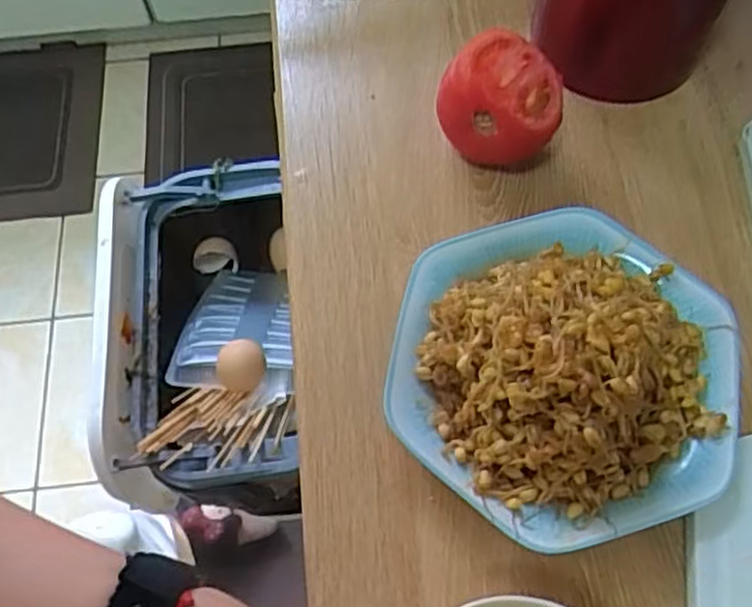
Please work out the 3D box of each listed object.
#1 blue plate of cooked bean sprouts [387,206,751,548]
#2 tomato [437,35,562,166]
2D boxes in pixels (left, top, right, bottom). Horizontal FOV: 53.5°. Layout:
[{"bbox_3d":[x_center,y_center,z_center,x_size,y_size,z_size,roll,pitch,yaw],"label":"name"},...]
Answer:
[{"bbox_3d":[0.110,0.032,0.427,0.194,0.070,0.197,-1,64,2],"label":"blue plate of cooked bean sprouts"},{"bbox_3d":[0.085,-0.135,0.508,0.078,0.076,0.062,11,65,7],"label":"tomato"}]

